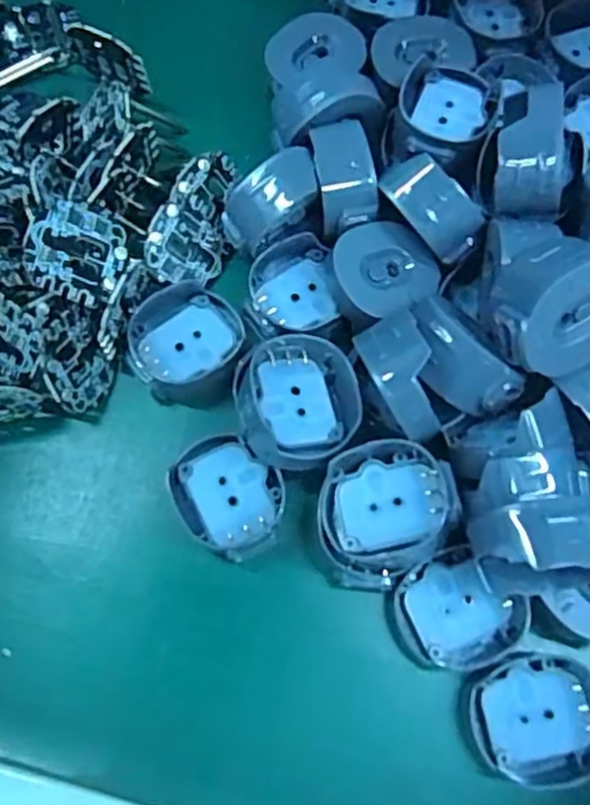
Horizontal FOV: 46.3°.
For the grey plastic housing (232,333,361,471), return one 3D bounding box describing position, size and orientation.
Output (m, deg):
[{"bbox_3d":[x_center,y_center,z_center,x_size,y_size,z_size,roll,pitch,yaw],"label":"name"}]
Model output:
[{"bbox_3d":[0.000,0.000,0.159,0.027,0.014,0.031,-13,74,-3],"label":"grey plastic housing"}]

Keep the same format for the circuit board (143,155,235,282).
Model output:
[{"bbox_3d":[-0.025,-0.047,0.175,0.020,0.004,0.035,18,85,-39],"label":"circuit board"}]

